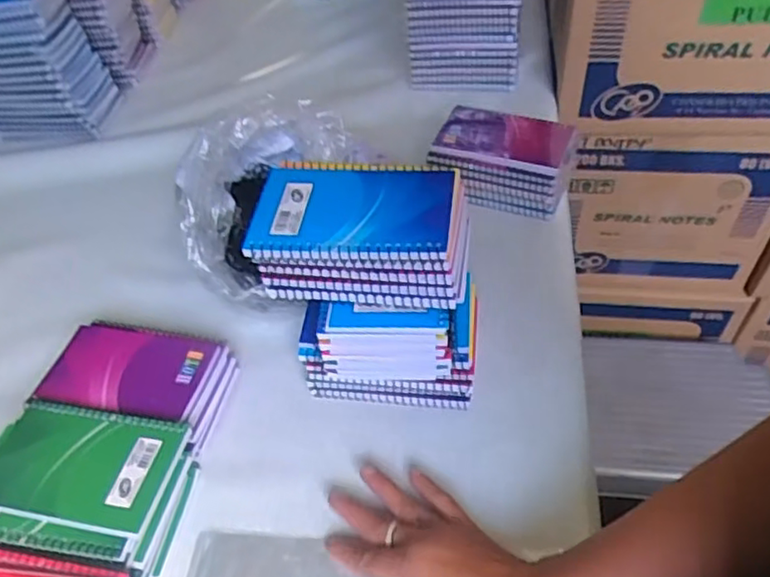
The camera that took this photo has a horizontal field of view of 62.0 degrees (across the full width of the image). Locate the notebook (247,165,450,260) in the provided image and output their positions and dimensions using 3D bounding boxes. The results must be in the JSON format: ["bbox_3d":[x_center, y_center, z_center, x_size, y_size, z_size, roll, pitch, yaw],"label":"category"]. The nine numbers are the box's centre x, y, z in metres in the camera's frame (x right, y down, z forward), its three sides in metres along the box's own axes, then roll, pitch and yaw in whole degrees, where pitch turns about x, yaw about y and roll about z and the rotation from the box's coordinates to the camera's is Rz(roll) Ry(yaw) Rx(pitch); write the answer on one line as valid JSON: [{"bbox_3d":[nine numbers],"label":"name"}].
[{"bbox_3d":[-0.022,-0.053,0.424,0.128,0.009,0.087,3,49,7],"label":"notebook"}]

